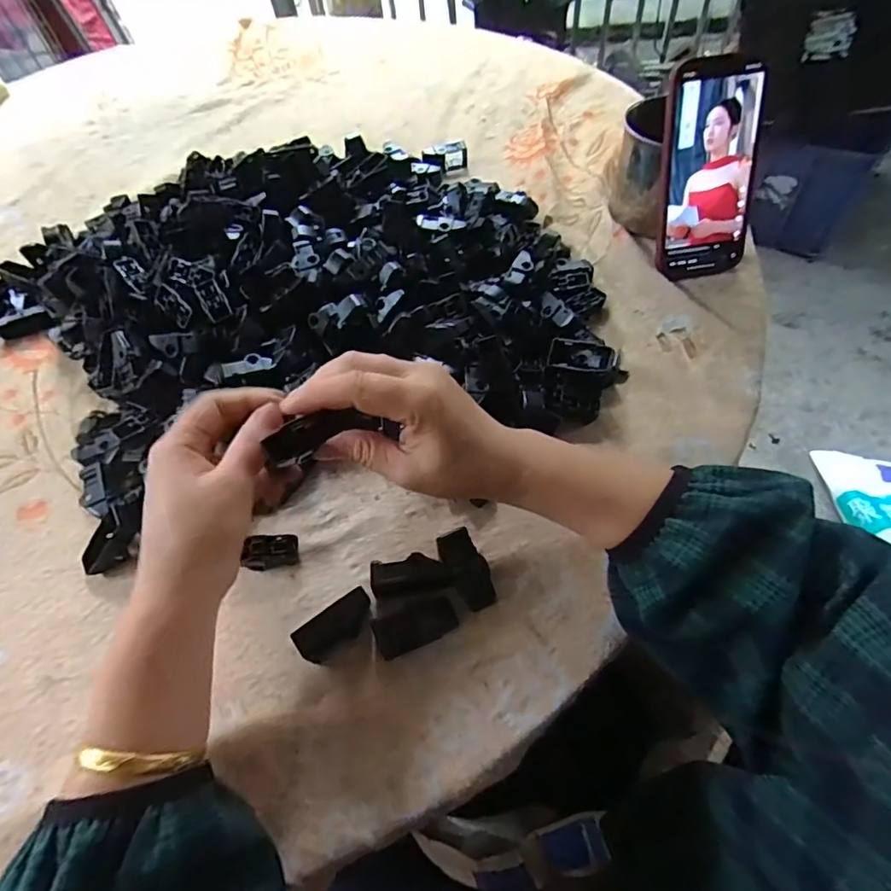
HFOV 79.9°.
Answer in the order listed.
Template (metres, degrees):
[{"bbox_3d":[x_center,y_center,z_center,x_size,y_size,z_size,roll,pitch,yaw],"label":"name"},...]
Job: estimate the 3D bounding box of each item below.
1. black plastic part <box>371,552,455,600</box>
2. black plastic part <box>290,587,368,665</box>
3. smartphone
[{"bbox_3d":[-0.021,0.082,0.334,0.048,0.022,0.019,-12,58,-2],"label":"black plastic part"},{"bbox_3d":[-0.066,0.109,0.323,0.048,0.022,0.018,-36,62,-16],"label":"black plastic part"},{"bbox_3d":[0.216,-0.221,0.435,0.082,0.159,0.014,-14,28,2],"label":"smartphone"}]

